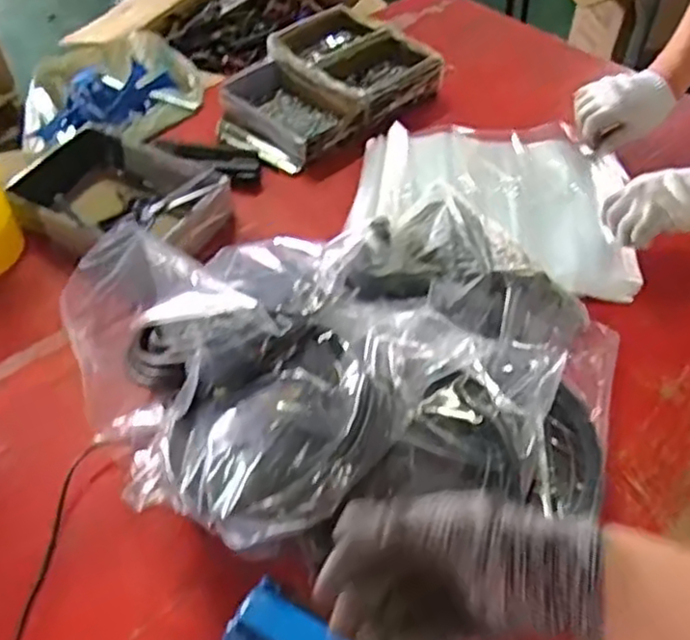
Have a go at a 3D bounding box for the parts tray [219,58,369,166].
[{"bbox_3d":[-0.096,-0.328,1.112,0.222,0.049,0.138,35,59,27],"label":"parts tray"}]

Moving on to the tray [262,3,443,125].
[{"bbox_3d":[0.007,-0.424,1.177,0.205,0.060,0.273,-34,57,-25],"label":"tray"}]

